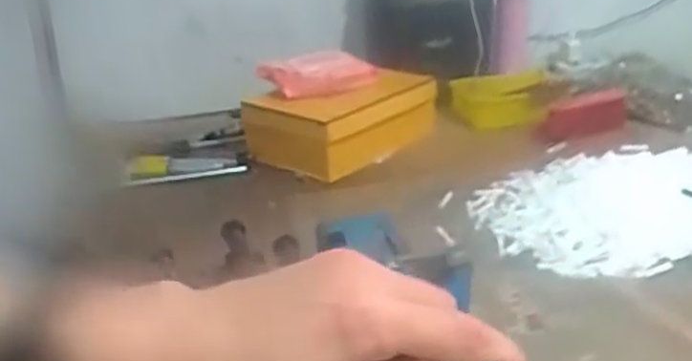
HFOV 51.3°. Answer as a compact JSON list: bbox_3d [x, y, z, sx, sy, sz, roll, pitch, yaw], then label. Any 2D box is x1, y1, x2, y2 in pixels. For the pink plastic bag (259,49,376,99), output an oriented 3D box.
[{"bbox_3d":[-0.044,-0.171,1.180,0.189,0.076,0.059,2,23,12],"label":"pink plastic bag"}]

